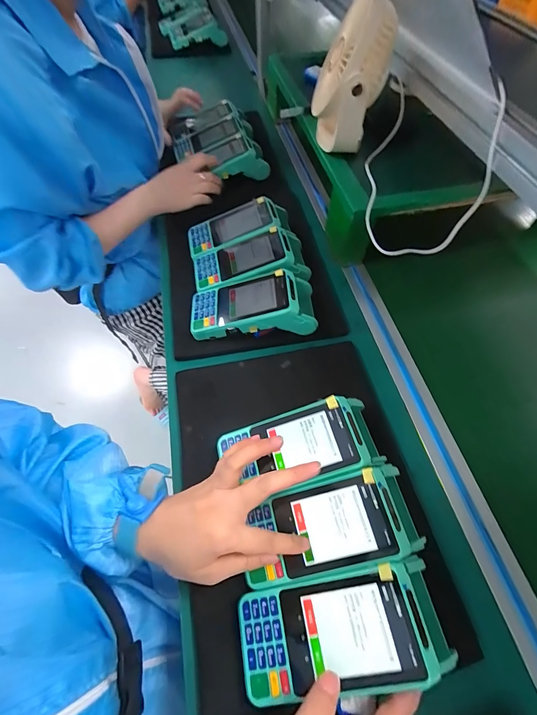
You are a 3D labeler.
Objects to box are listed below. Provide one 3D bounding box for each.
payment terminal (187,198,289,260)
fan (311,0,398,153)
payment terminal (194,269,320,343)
[{"bbox_3d":[-0.046,-0.207,0.534,0.174,0.057,0.084,-20,61,2],"label":"payment terminal"},{"bbox_3d":[0.111,-0.381,0.449,0.097,0.167,0.089,9,60,4],"label":"fan"},{"bbox_3d":[-0.023,-0.072,0.446,0.171,0.062,0.074,-4,59,-3],"label":"payment terminal"}]

